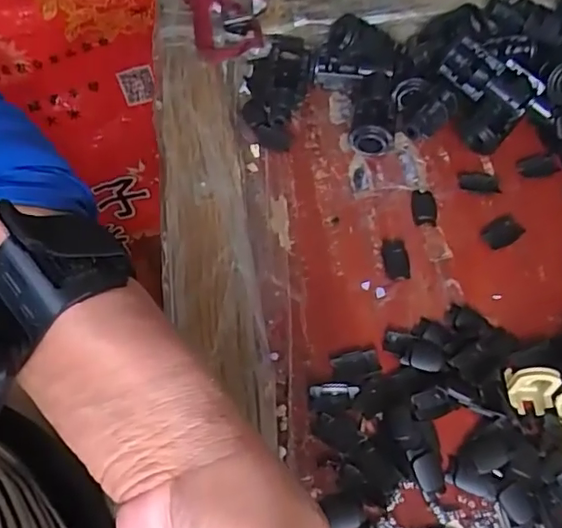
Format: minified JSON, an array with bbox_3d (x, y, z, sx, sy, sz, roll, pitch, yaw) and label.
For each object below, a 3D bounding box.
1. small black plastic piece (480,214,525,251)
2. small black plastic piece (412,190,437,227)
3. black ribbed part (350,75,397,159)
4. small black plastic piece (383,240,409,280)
[{"bbox_3d":[0.128,-0.019,0.326,0.024,0.004,0.017,-29,65,-15],"label":"small black plastic piece"},{"bbox_3d":[0.085,-0.033,0.333,0.014,0.004,0.024,3,61,1],"label":"small black plastic piece"},{"bbox_3d":[0.058,-0.095,0.355,0.027,0.022,0.058,7,61,4],"label":"black ribbed part"},{"bbox_3d":[0.064,-0.003,0.315,0.012,0.004,0.025,-6,61,-4],"label":"small black plastic piece"}]

